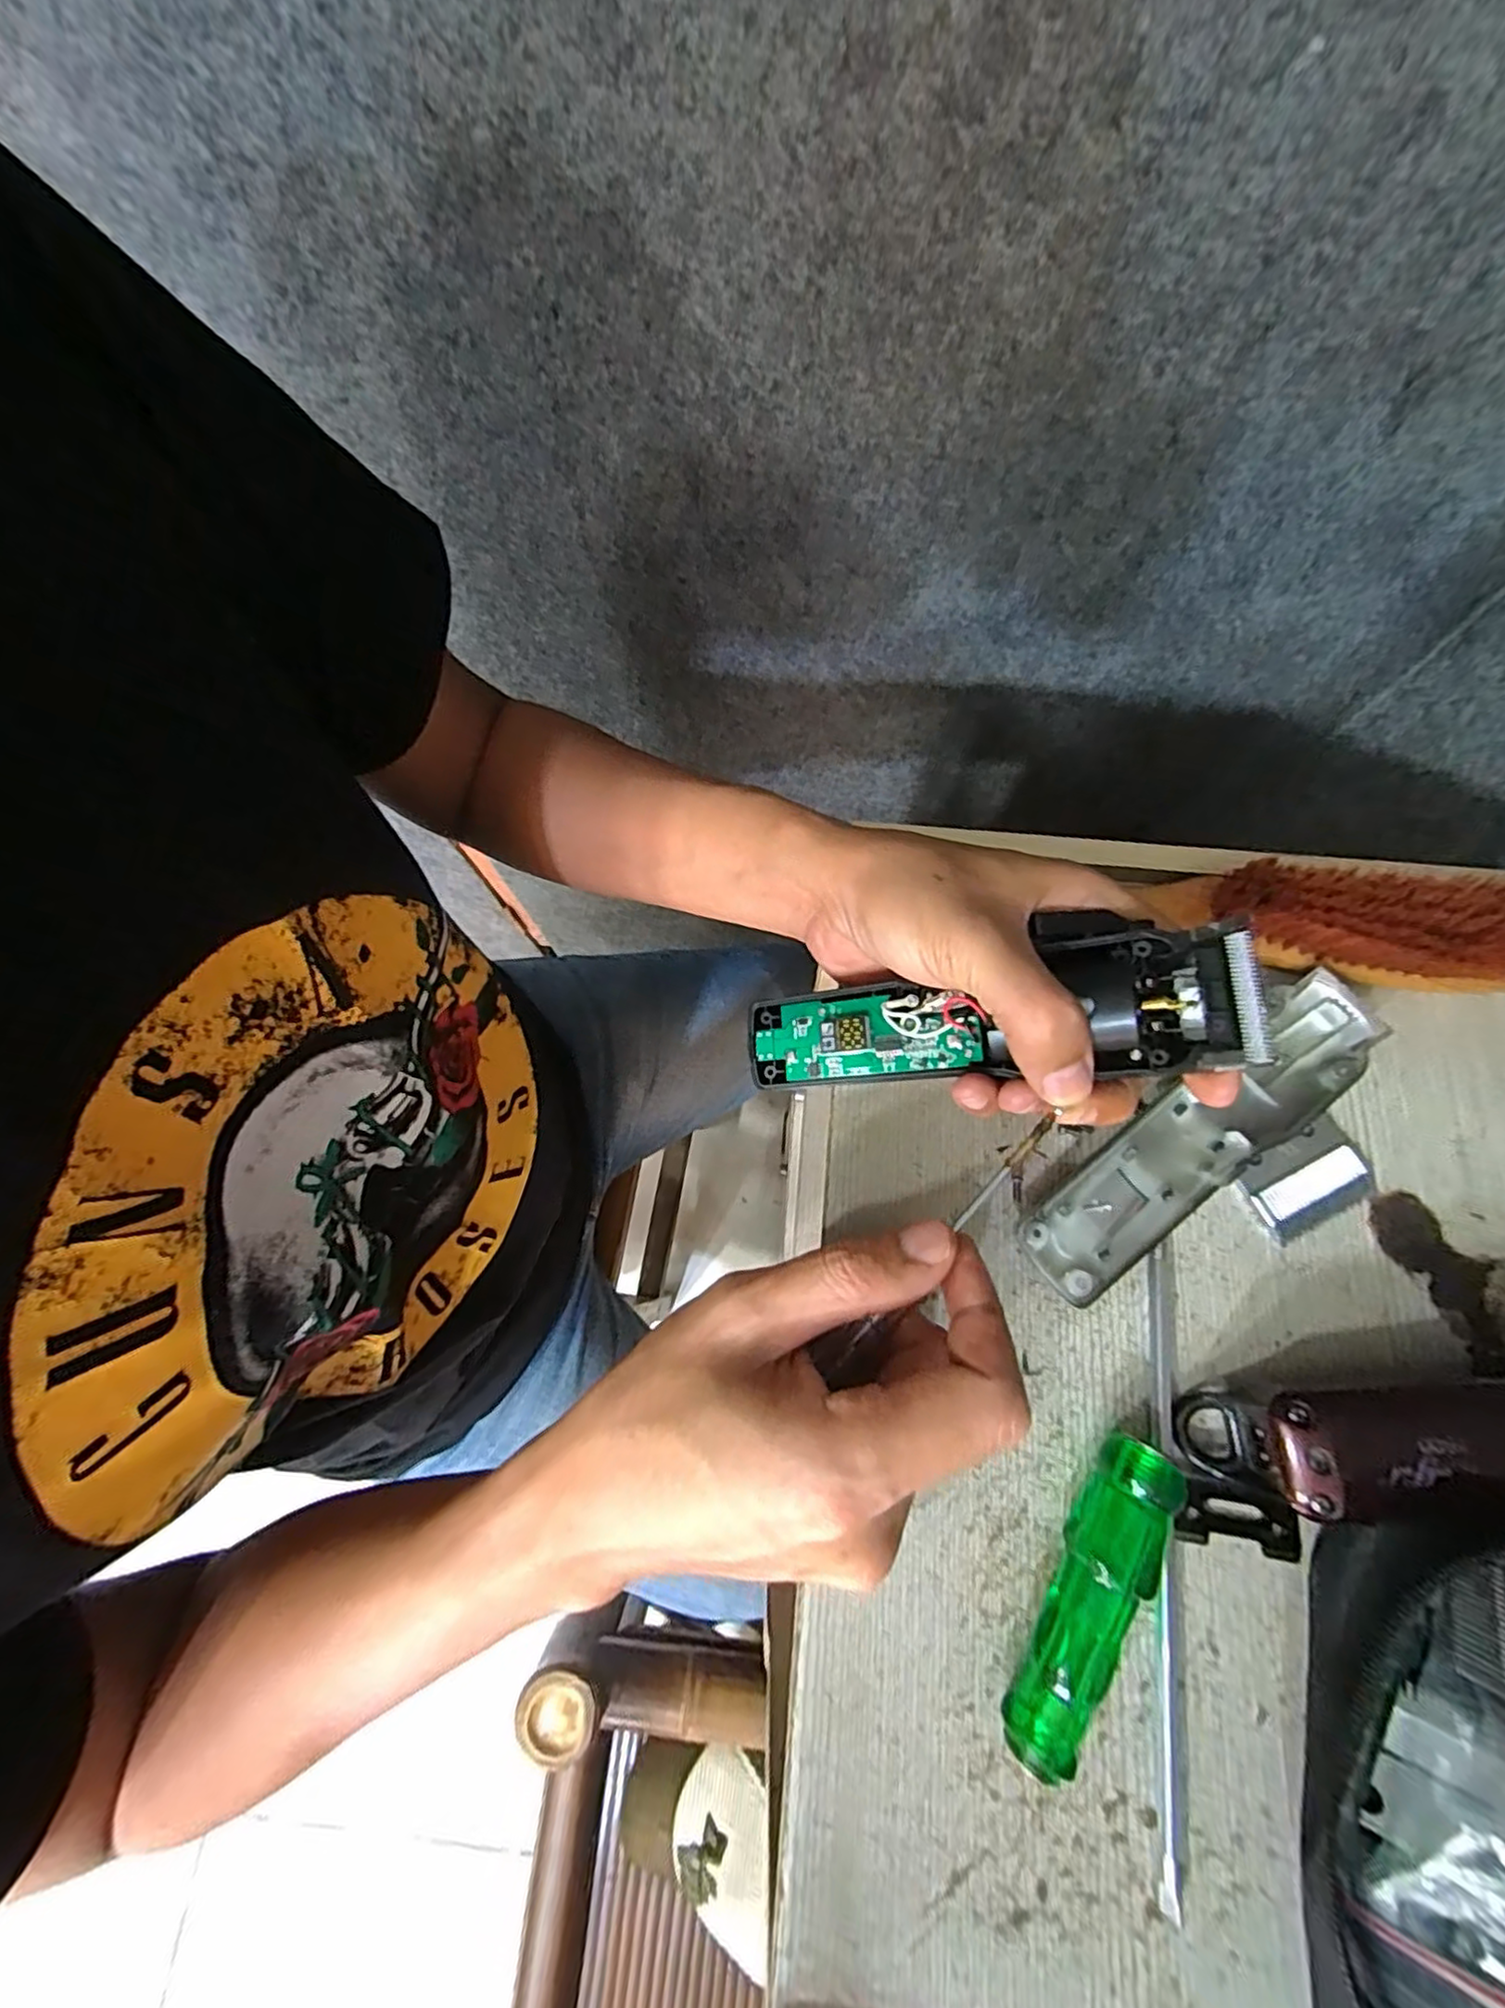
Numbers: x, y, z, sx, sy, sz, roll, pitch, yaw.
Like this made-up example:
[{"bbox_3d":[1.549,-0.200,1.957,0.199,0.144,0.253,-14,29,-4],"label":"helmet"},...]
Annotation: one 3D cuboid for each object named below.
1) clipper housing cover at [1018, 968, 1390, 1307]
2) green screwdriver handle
[{"bbox_3d":[0.168,0.050,0.253,0.157,0.018,0.038,-37,76,-10],"label":"clipper housing cover"},{"bbox_3d":[0.103,0.180,0.209,0.021,0.022,0.090,32,76,9],"label":"green screwdriver handle"}]

